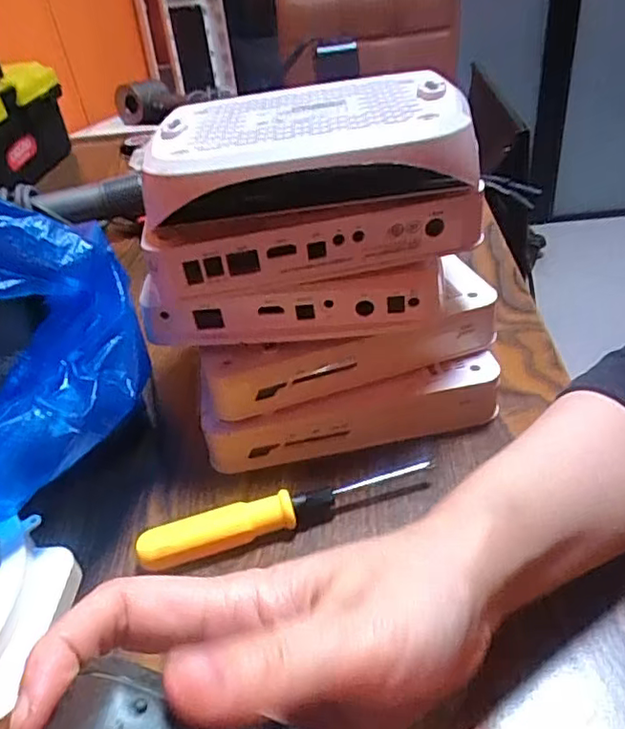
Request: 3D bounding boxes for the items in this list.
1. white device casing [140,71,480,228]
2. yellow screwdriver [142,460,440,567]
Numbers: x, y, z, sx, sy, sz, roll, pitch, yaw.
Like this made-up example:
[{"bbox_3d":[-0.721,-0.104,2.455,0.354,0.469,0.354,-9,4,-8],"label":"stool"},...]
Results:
[{"bbox_3d":[-0.006,-0.119,0.317,0.161,0.041,0.127,-5,38,4],"label":"white device casing"},{"bbox_3d":[-0.013,0.080,0.316,0.153,0.018,0.021,-13,38,-8],"label":"yellow screwdriver"}]

